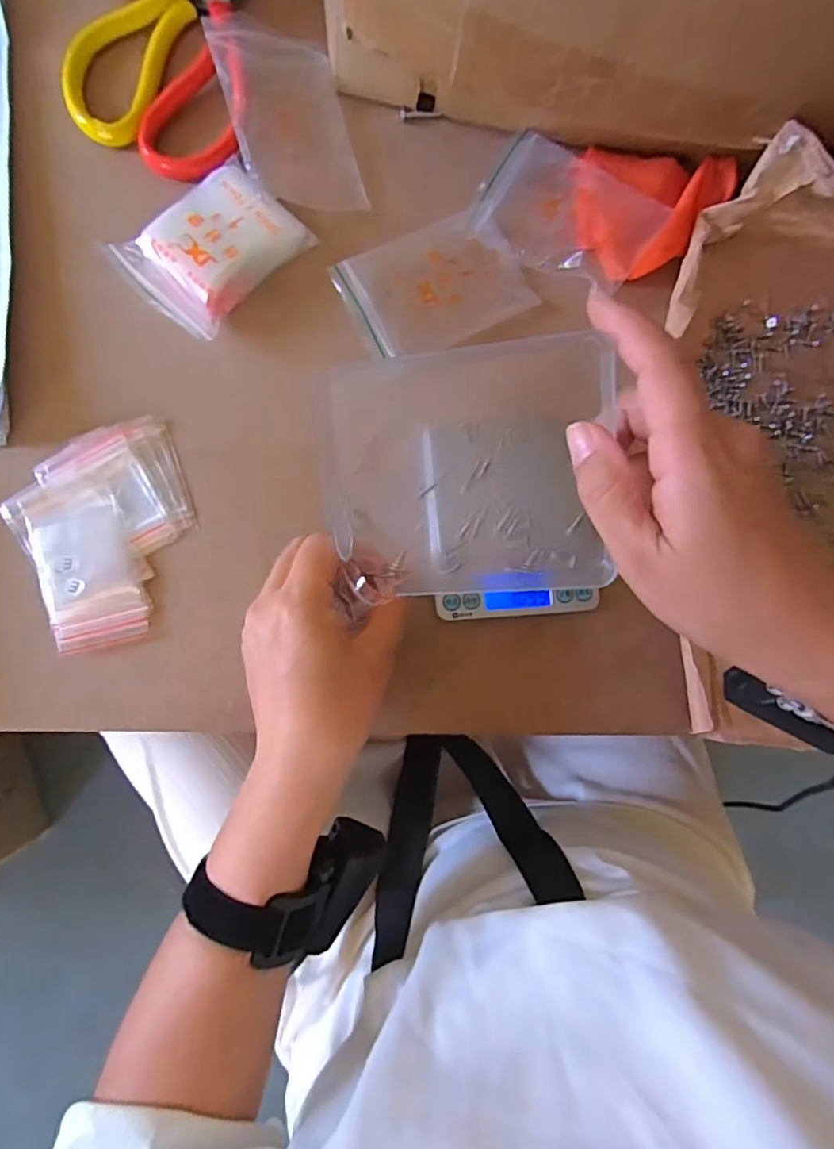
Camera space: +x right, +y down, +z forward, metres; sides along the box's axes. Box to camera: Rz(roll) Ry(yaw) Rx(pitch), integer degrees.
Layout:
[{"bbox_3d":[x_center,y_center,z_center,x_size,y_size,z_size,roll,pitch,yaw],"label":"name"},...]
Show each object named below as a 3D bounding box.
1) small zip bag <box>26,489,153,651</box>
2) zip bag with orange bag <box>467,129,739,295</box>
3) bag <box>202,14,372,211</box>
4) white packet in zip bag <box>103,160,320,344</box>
[{"bbox_3d":[-0.195,0.000,0.340,0.052,0.004,0.086,-16,89,-7],"label":"small zip bag"},{"bbox_3d":[0.126,-0.247,0.386,0.163,0.017,0.095,11,85,-6],"label":"zip bag with orange bag"},{"bbox_3d":[-0.083,-0.297,0.368,0.075,0.008,0.127,-16,90,-20],"label":"bag"},{"bbox_3d":[-0.122,-0.201,0.351,0.103,0.021,0.072,-45,92,-7],"label":"white packet in zip bag"}]

